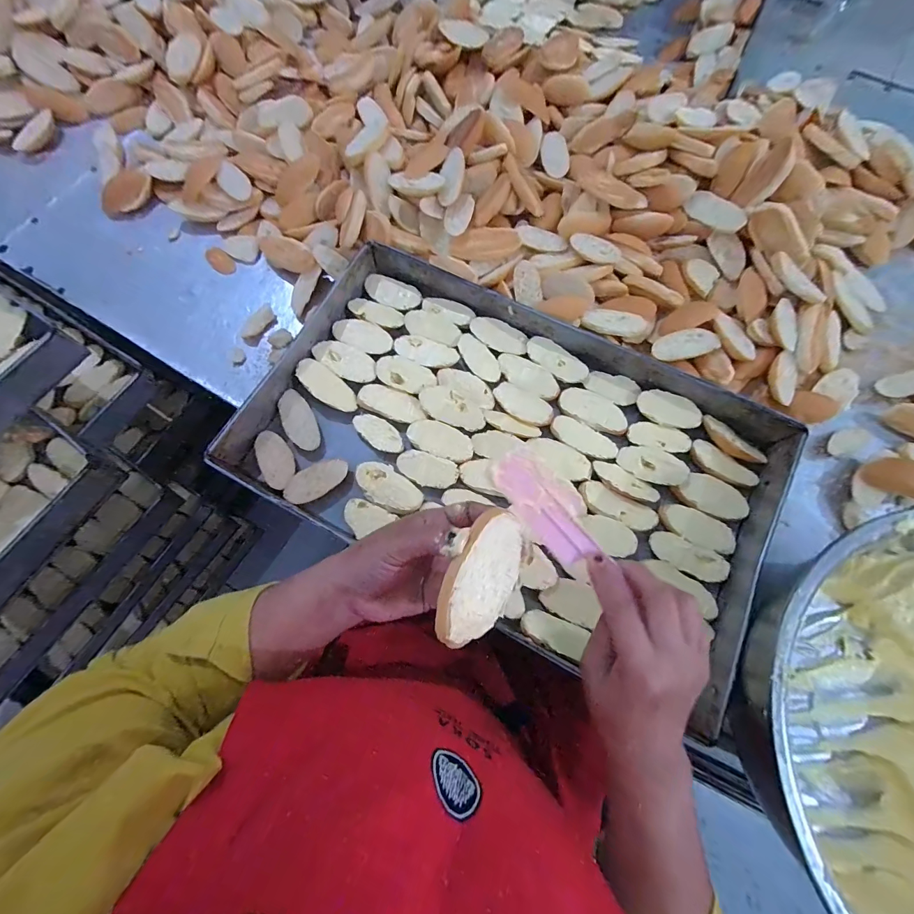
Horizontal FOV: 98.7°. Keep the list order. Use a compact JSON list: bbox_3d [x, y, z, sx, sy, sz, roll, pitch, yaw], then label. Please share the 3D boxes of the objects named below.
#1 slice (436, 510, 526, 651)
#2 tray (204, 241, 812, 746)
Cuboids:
[{"bbox_3d":[0.016,0.078,0.256,0.043,0.013,0.087,31,72,-18],"label":"slice"},{"bbox_3d":[0.060,-0.009,0.480,0.600,0.052,0.368,27,72,10],"label":"tray"}]

